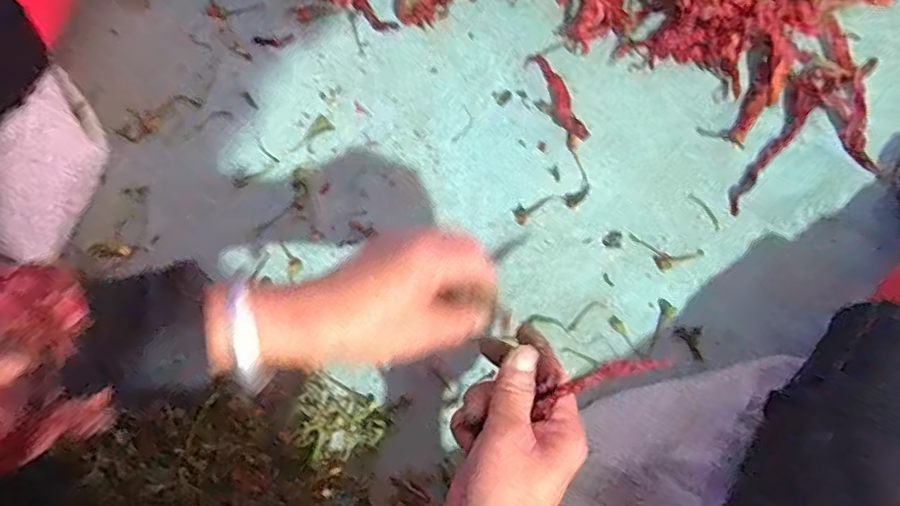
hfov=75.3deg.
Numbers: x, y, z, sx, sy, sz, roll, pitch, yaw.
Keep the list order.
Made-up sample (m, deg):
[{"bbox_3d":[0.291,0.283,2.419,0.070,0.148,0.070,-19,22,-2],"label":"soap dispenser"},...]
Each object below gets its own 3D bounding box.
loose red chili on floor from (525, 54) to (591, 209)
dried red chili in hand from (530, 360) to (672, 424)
[{"bbox_3d":[0.097,-0.111,0.494,0.028,0.021,0.141,-13,77,-4],"label":"loose red chili on floor"},{"bbox_3d":[0.084,0.068,0.319,0.073,0.005,0.012,-22,78,5],"label":"dried red chili in hand"}]

